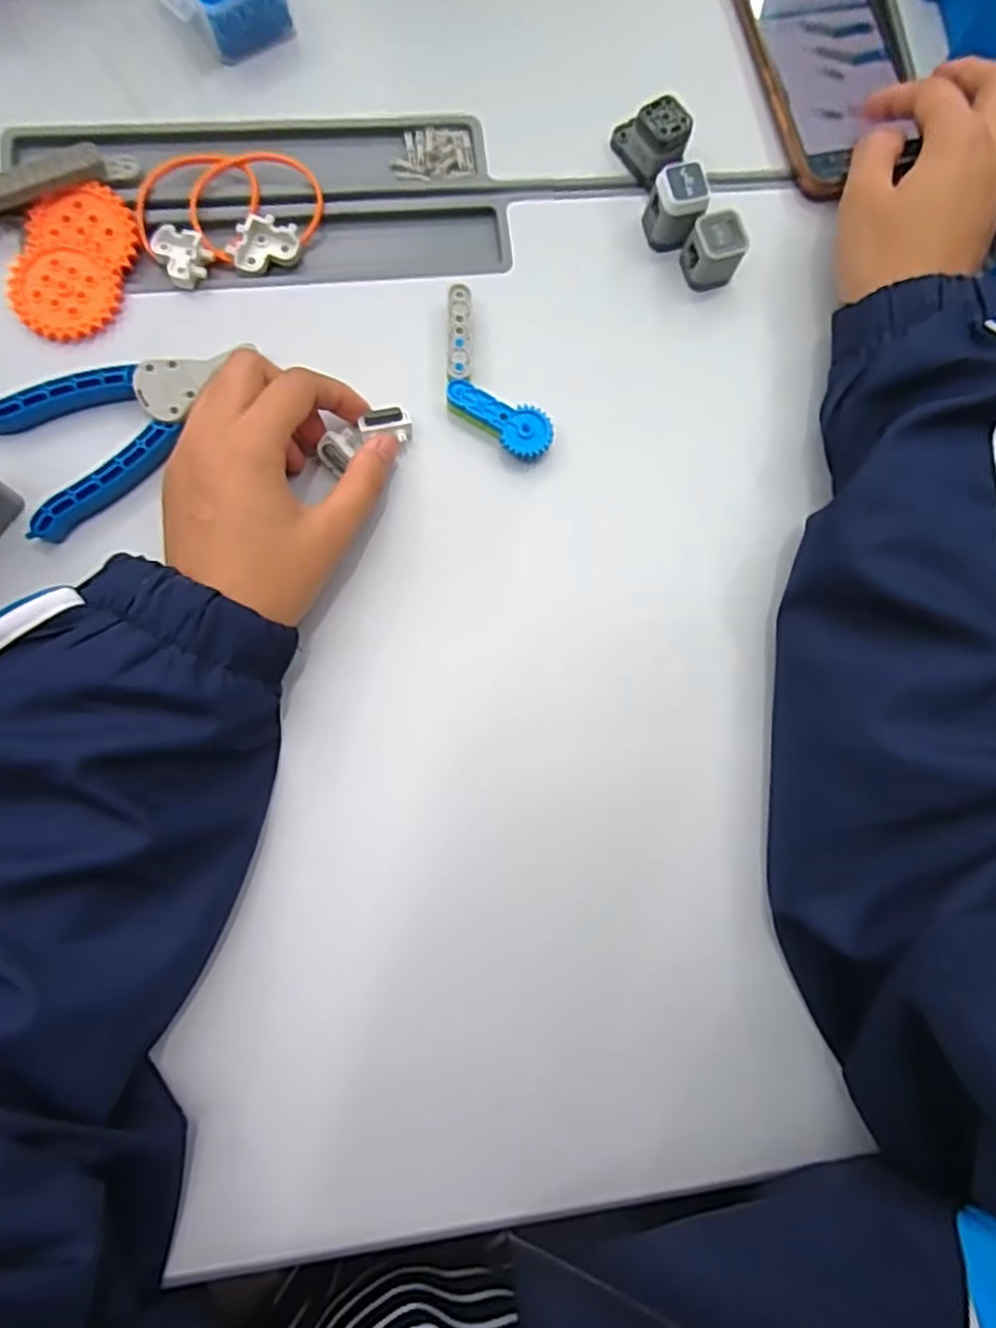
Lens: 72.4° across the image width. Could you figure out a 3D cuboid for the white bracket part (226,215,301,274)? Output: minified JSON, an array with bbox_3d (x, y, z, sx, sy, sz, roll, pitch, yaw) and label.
[{"bbox_3d":[-0.118,-0.212,0.343,0.034,0.007,0.023,-12,83,-6],"label":"white bracket part"}]

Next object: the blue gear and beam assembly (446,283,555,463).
[{"bbox_3d":[-0.009,-0.139,0.338,0.037,0.013,0.091,-31,86,-8],"label":"blue gear and beam assembly"}]

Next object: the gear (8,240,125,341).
[{"bbox_3d":[-0.210,-0.179,0.327,0.052,0.004,0.045,23,81,-1],"label":"gear"}]

